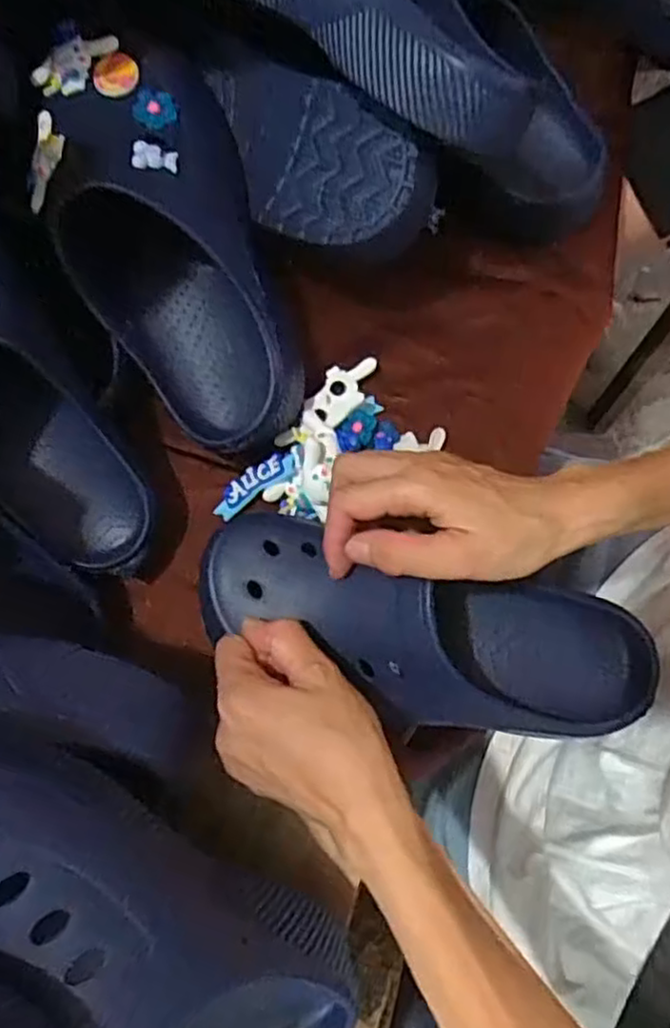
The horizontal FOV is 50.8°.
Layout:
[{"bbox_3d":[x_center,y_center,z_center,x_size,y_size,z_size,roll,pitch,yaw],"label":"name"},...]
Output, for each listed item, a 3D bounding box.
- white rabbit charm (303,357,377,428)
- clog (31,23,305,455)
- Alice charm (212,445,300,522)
[{"bbox_3d":[0.004,-0.081,0.471,0.033,0.011,0.067,28,62,10],"label":"white rabbit charm"},{"bbox_3d":[-0.101,-0.165,0.428,0.119,0.081,0.260,-24,100,-5],"label":"clog"},{"bbox_3d":[-0.051,-0.021,0.462,0.067,0.006,0.021,-36,64,15],"label":"Alice charm"}]

